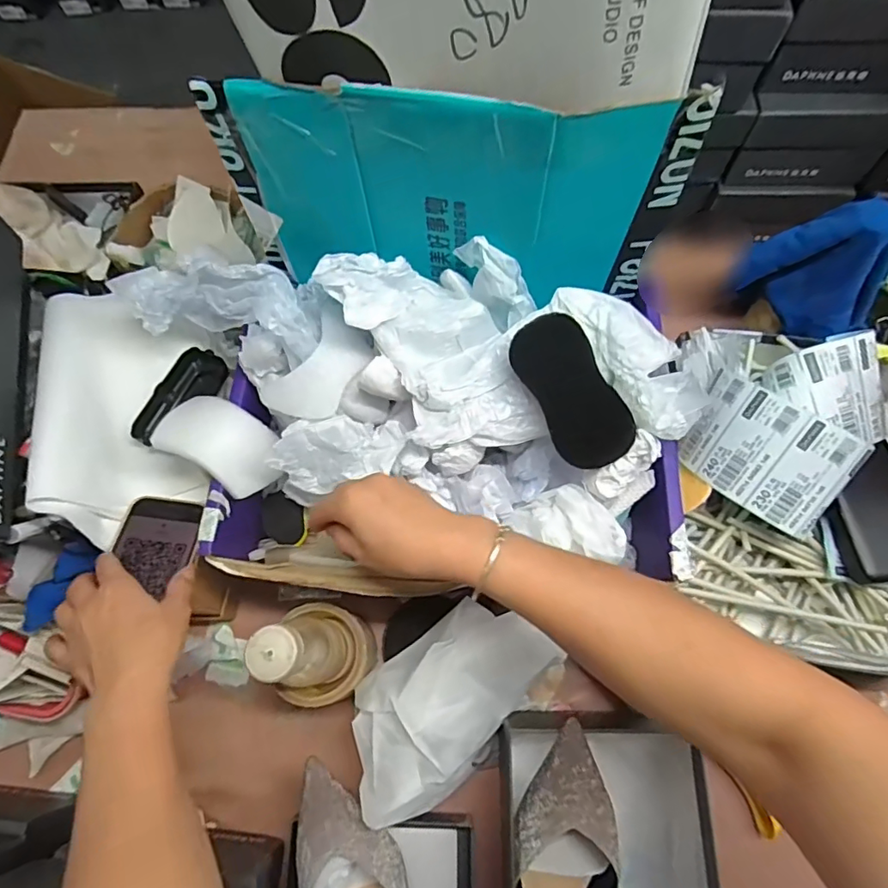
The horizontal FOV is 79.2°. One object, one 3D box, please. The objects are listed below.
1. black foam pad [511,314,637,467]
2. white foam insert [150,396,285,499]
[{"bbox_3d":[0.103,-0.043,0.435,0.060,0.028,0.126,-31,77,12],"label":"black foam pad"},{"bbox_3d":[-0.193,-0.001,0.476,0.103,0.015,0.067,36,60,-13],"label":"white foam insert"}]

